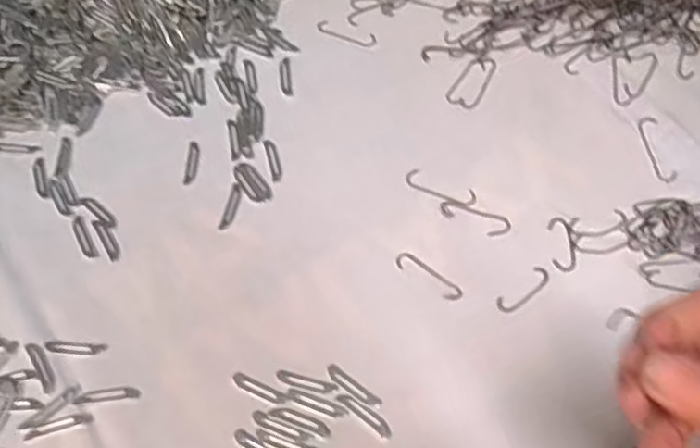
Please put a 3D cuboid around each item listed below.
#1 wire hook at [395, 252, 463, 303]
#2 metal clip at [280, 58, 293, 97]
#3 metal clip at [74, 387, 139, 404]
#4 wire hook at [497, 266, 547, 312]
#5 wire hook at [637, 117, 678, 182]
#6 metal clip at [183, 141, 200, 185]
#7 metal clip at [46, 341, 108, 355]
[{"bbox_3d":[0.045,0.029,0.393,0.043,0.004,0.011,31,68,19],"label":"wire hook"},{"bbox_3d":[-0.043,-0.100,0.468,0.008,0.004,0.032,-8,61,0],"label":"metal clip"},{"bbox_3d":[-0.133,0.093,0.379,0.035,0.004,0.007,-8,61,0],"label":"metal clip"},{"bbox_3d":[0.096,0.036,0.382,0.035,0.004,0.012,-37,65,-15],"label":"wire hook"},{"bbox_3d":[0.184,-0.045,0.418,0.013,0.004,0.046,-13,65,9],"label":"wire hook"},{"bbox_3d":[-0.101,-0.040,0.442,0.008,0.004,0.032,0,62,5],"label":"metal clip"},{"bbox_3d":[-0.154,0.069,0.388,0.034,0.004,0.007,1,62,5],"label":"metal clip"}]

